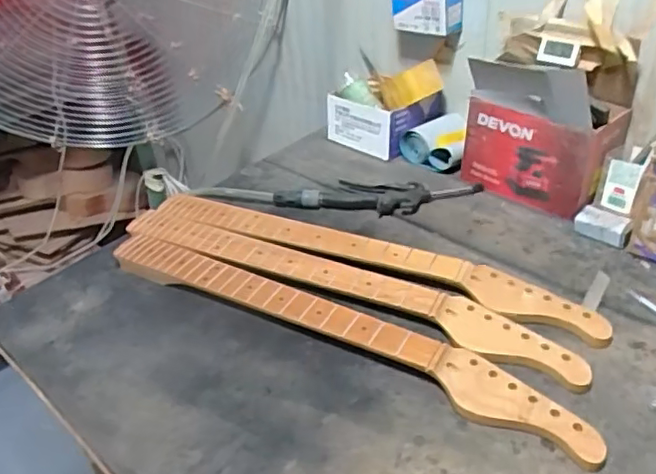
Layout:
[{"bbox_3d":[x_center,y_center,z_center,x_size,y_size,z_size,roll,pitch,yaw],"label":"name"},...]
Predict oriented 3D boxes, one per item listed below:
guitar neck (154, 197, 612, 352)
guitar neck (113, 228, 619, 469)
[{"bbox_3d":[0.044,0.025,0.821,0.627,0.035,0.071,13,41,23],"label":"guitar neck"},{"bbox_3d":[-0.004,0.101,0.726,0.638,0.034,0.078,18,43,27],"label":"guitar neck"}]

